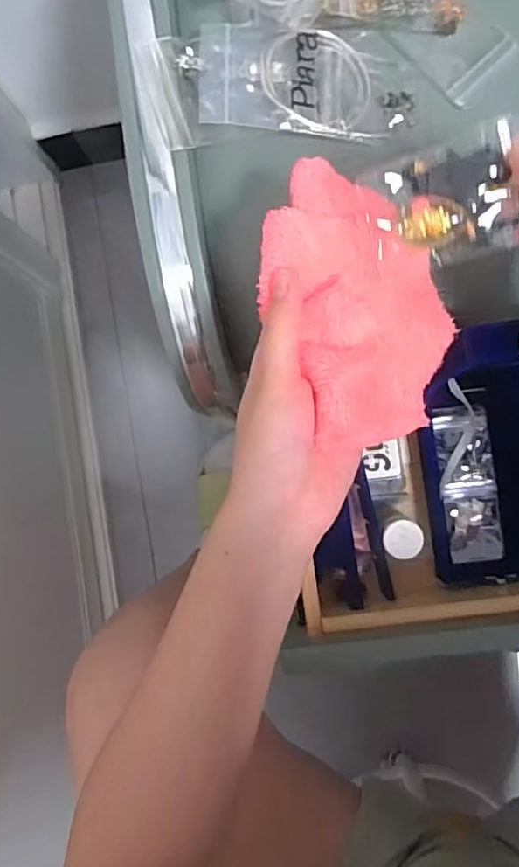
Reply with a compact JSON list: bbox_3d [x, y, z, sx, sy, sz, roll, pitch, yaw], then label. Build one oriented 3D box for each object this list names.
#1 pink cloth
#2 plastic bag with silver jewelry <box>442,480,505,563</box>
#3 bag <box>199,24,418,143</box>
[{"bbox_3d":[0.049,-0.064,0.279,0.080,0.046,0.129,-16,85,5],"label":"pink cloth"},{"bbox_3d":[0.182,0.075,0.503,0.044,0.014,0.068,-6,86,5],"label":"plastic bag with silver jewelry"},{"bbox_3d":[0.027,-0.200,0.332,0.118,0.011,0.066,1,80,-6],"label":"bag"}]

